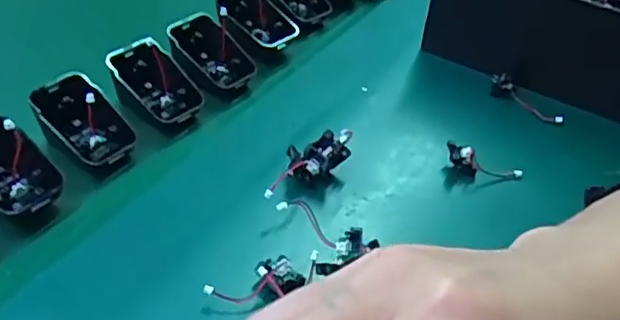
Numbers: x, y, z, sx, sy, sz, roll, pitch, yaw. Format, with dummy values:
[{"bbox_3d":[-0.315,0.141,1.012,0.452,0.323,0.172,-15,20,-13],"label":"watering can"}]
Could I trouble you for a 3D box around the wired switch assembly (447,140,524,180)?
[{"bbox_3d":[0.119,0.003,0.432,0.053,0.013,0.018,21,40,-1],"label":"wired switch assembly"}]

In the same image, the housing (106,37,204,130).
[{"bbox_3d":[-0.115,-0.053,0.470,0.043,0.029,0.072,-38,88,-23],"label":"housing"}]

